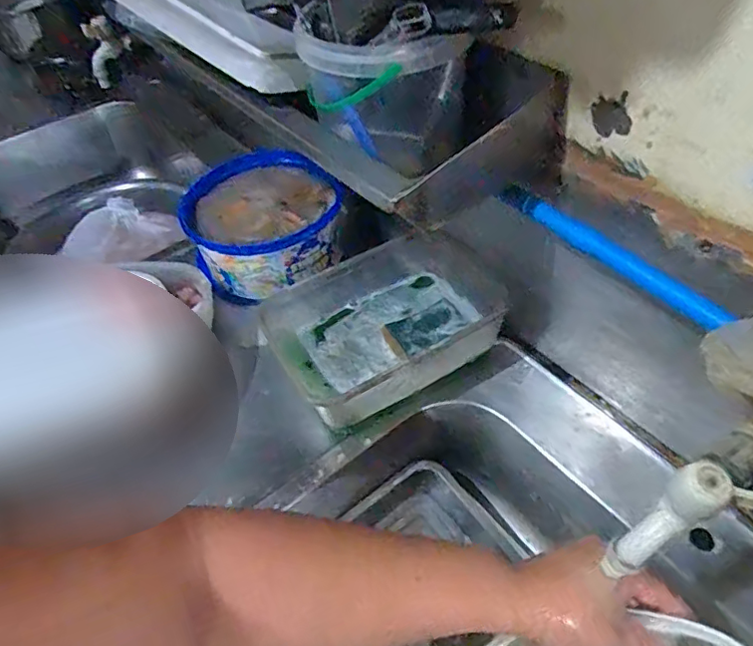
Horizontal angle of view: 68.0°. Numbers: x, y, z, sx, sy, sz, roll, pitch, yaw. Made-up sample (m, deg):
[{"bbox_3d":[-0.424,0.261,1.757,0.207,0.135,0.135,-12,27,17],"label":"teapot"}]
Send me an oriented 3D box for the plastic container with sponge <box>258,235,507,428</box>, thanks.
[{"bbox_3d":[0.026,-0.011,0.682,0.270,0.072,0.196,-26,51,-17],"label":"plastic container with sponge"}]

